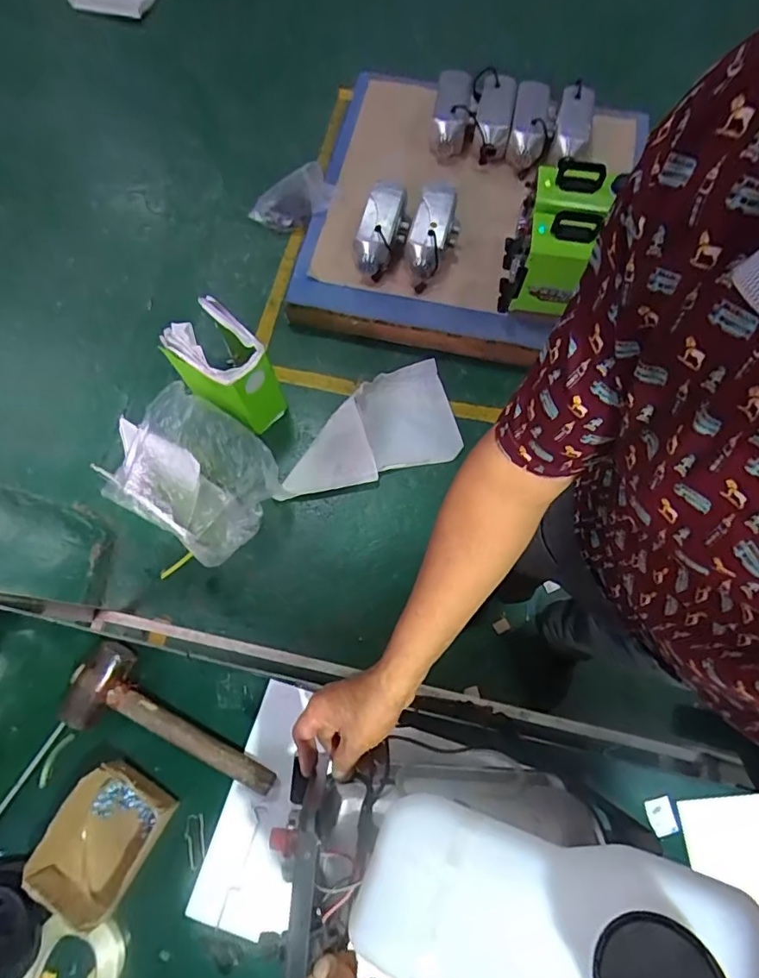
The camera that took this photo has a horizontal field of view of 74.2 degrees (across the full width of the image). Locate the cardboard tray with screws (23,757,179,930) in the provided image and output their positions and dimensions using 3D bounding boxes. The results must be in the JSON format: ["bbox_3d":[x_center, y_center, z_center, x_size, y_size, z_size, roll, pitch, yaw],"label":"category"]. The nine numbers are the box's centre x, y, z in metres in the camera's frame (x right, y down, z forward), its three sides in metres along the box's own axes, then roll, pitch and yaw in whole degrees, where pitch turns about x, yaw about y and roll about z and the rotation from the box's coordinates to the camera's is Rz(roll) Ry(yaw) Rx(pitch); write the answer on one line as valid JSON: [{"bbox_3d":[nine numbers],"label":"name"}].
[{"bbox_3d":[-0.318,0.402,0.579,0.114,0.048,0.145,26,74,8],"label":"cardboard tray with screws"}]

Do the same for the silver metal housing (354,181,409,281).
[{"bbox_3d":[0.010,-0.828,1.589,0.143,0.152,0.282,19,73,6],"label":"silver metal housing"}]

